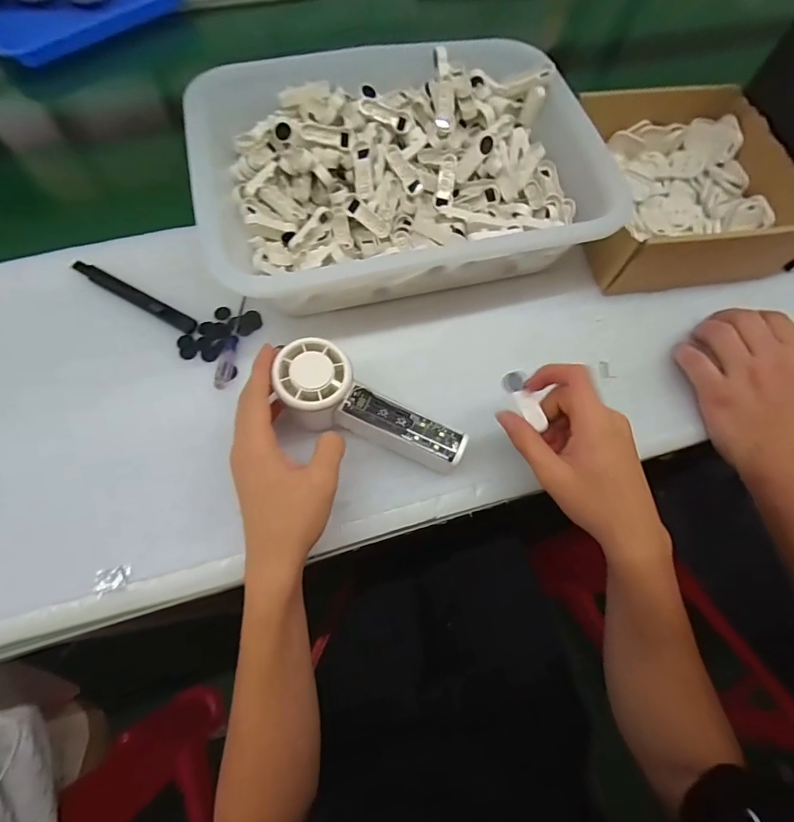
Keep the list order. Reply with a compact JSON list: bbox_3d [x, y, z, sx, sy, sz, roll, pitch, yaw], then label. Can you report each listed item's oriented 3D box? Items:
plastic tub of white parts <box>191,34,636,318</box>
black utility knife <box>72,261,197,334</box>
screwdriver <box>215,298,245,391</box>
[{"bbox_3d":[-0.001,-0.230,0.417,0.352,0.080,0.256,-10,68,-7],"label":"plastic tub of white parts"},{"bbox_3d":[-0.242,-0.105,0.397,0.137,0.012,0.016,28,69,8],"label":"black utility knife"},{"bbox_3d":[-0.146,-0.062,0.382,0.012,0.012,0.093,1,67,-3],"label":"screwdriver"}]

